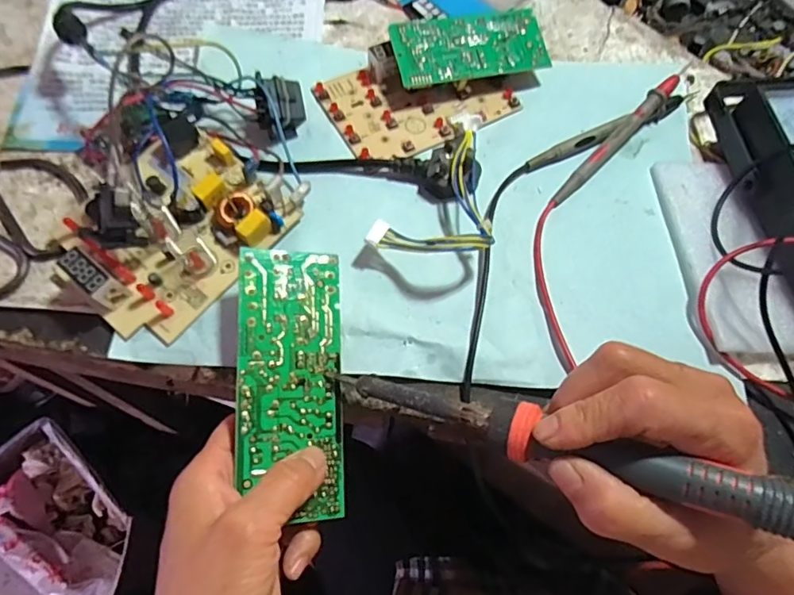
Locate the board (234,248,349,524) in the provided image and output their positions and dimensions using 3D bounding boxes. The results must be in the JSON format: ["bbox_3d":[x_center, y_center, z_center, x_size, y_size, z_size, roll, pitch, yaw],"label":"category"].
[{"bbox_3d":[-0.056,0.043,0.277,0.054,0.004,0.139,2,76,-22],"label":"board"}]

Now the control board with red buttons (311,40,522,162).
[{"bbox_3d":[0.015,-0.145,0.367,0.124,0.019,0.082,-24,69,-14],"label":"control board with red buttons"}]

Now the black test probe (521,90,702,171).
[{"bbox_3d":[0.150,-0.118,0.361,0.138,0.014,0.016,-27,70,-15],"label":"black test probe"}]

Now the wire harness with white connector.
[{"bbox_3d":[0.021,-0.077,0.330,0.069,0.031,0.118,3,65,-2],"label":"wire harness with white connector"}]

